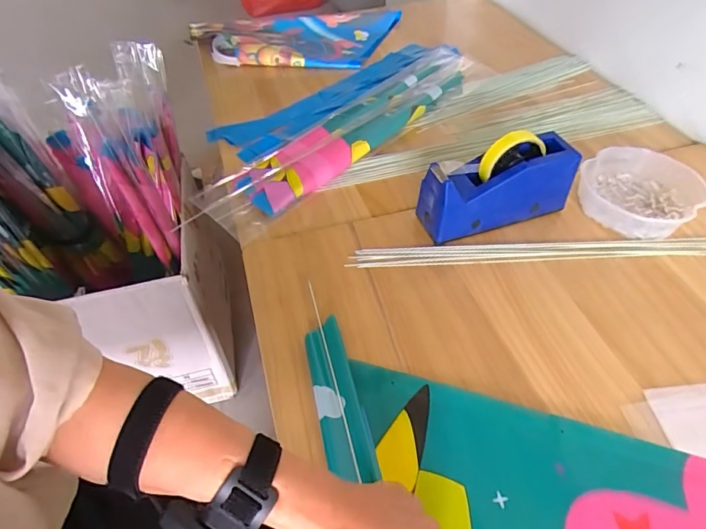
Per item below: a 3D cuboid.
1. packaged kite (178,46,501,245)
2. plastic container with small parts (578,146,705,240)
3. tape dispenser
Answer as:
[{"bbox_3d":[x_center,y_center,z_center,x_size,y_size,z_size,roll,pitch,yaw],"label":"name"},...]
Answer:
[{"bbox_3d":[-0.029,-0.274,0.830,0.249,0.031,0.635,34,57,28],"label":"packaged kite"},{"bbox_3d":[0.413,-0.103,0.654,0.154,0.045,0.149,-1,48,1],"label":"plastic container with small parts"},{"bbox_3d":[0.193,-0.107,0.609,0.201,0.123,0.060,-15,49,-12],"label":"tape dispenser"}]

